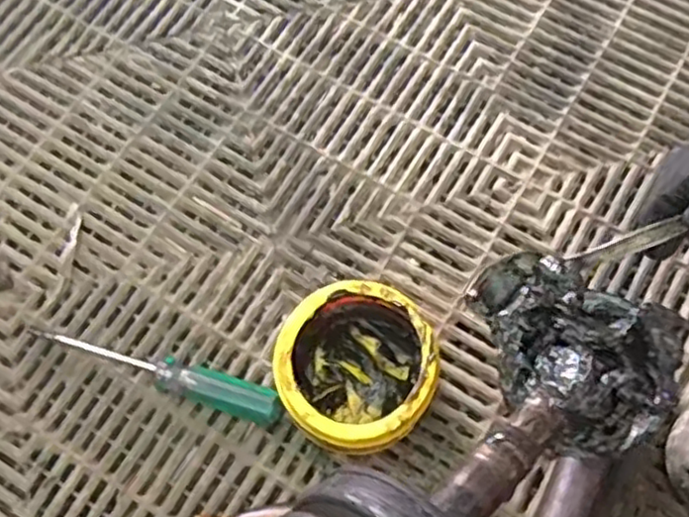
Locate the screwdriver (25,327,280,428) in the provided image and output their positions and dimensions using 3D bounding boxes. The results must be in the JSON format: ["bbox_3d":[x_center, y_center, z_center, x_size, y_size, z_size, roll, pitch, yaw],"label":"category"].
[{"bbox_3d":[-0.131,0.078,0.499,0.182,0.025,0.025,18,71,7],"label":"screwdriver"}]

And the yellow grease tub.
[{"bbox_3d":[0.008,0.075,0.476,0.097,0.074,0.097,0,70,1],"label":"yellow grease tub"}]

